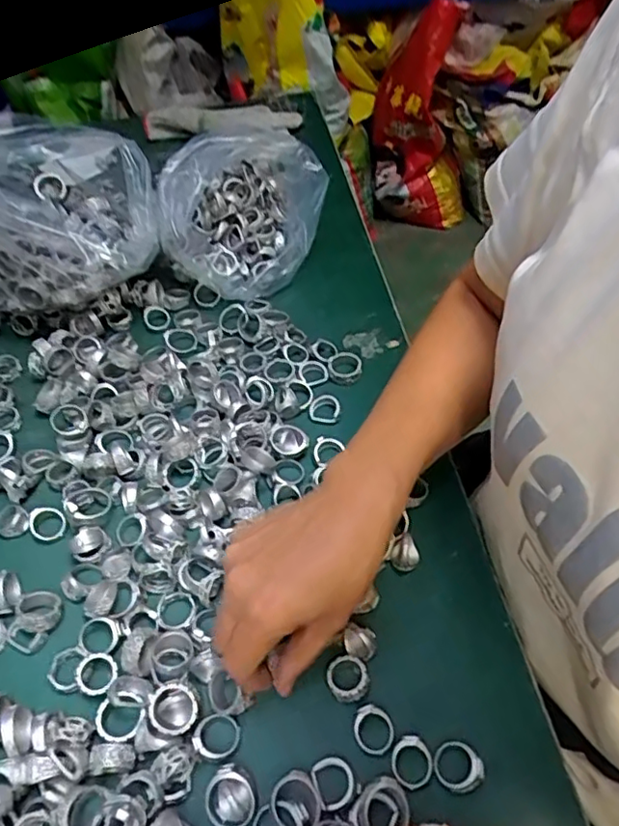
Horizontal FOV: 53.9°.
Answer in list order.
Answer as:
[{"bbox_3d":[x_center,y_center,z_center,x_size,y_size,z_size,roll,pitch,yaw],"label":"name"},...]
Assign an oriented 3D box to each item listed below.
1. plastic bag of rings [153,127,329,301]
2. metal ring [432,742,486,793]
[{"bbox_3d":[-0.050,-0.190,0.551,0.103,0.113,0.154,26,56,22],"label":"plastic bag of rings"},{"bbox_3d":[0.076,0.180,0.311,0.022,0.009,0.024,-1,50,1],"label":"metal ring"}]

